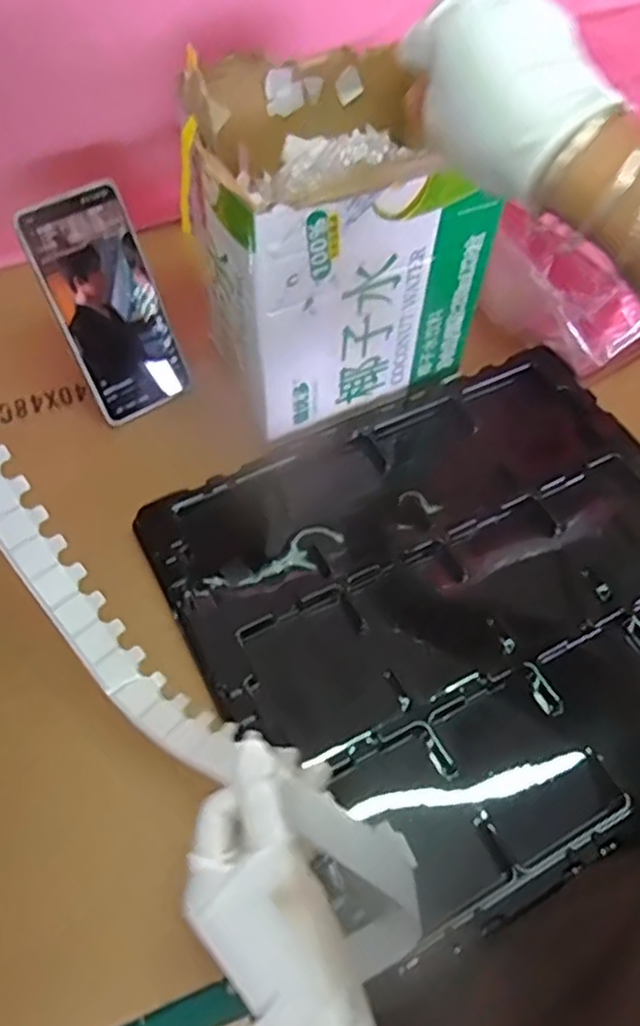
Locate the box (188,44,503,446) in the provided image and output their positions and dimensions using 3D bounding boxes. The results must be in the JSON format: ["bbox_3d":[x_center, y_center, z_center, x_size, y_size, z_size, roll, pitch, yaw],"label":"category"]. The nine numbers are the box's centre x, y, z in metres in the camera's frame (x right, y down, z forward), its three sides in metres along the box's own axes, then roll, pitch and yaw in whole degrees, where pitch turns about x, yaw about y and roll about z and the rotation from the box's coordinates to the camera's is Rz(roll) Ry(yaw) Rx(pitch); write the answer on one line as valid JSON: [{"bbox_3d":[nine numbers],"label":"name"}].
[{"bbox_3d":[0.007,-0.199,0.515,0.173,0.207,0.147,-23,63,-16],"label":"box"}]

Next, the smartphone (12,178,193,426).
[{"bbox_3d":[-0.155,-0.152,0.540,0.080,0.162,0.007,-32,34,-20],"label":"smartphone"}]

